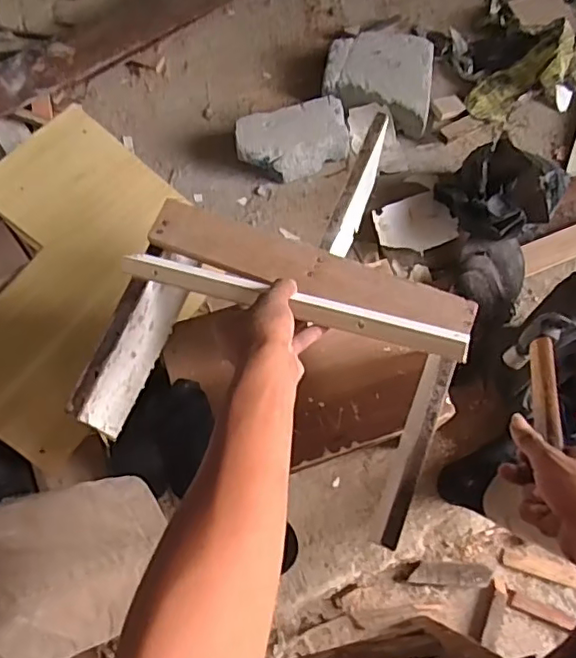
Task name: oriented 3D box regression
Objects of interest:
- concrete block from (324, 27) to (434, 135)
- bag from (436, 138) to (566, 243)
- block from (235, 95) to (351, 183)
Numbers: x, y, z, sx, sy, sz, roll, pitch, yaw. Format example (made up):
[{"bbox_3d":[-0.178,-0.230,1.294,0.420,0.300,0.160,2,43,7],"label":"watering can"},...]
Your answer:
[{"bbox_3d":[0.173,-0.482,1.138,0.203,0.064,0.209,8,69,3],"label":"concrete block"},{"bbox_3d":[0.350,-0.232,0.983,0.143,0.105,0.172,-34,73,-13],"label":"bag"},{"bbox_3d":[0.010,-0.344,1.086,0.208,0.071,0.124,-17,70,-7],"label":"block"}]

